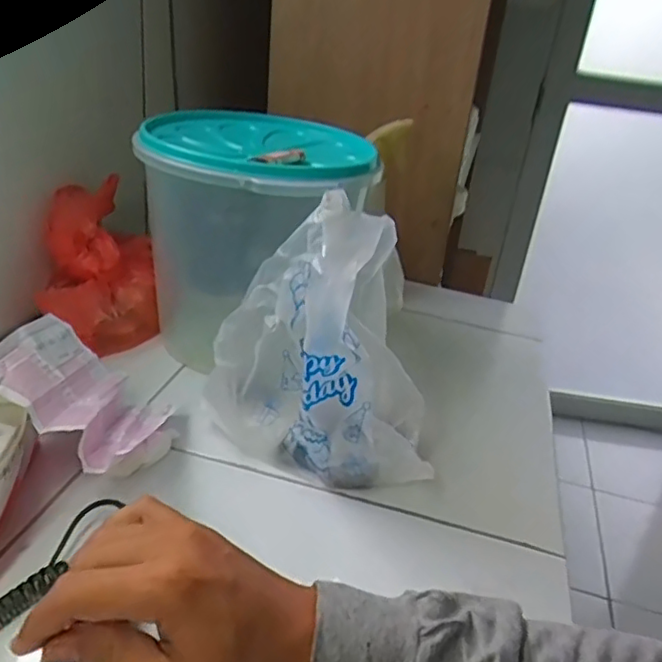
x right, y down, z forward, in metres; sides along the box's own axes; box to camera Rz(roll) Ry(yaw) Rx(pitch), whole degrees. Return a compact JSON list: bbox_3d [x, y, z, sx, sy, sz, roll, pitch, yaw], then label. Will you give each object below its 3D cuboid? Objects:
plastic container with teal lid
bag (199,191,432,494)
[{"bbox_3d":[-0.093,-0.101,0.699,0.218,0.226,0.225,29,35,35],"label":"plastic container with teal lid"},{"bbox_3d":[-0.006,0.009,0.529,0.192,0.221,0.112,9,28,2],"label":"bag"}]

